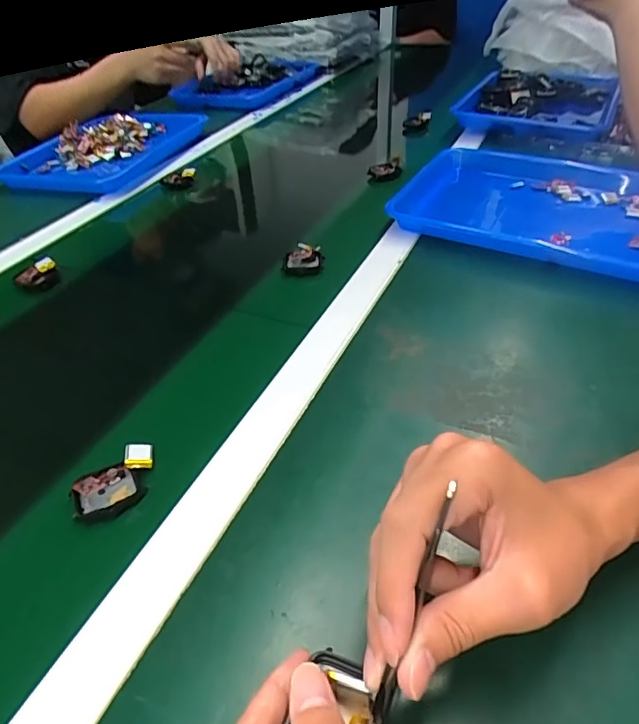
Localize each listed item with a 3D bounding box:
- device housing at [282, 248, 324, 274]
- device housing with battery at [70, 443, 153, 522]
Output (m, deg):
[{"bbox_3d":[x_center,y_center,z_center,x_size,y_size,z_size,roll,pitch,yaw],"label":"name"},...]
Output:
[{"bbox_3d":[-0.019,-0.115,0.559,0.046,0.016,0.026,-6,42,-3],"label":"device housing"},{"bbox_3d":[-0.142,0.082,0.345,0.036,0.020,0.063,31,52,33],"label":"device housing with battery"}]

